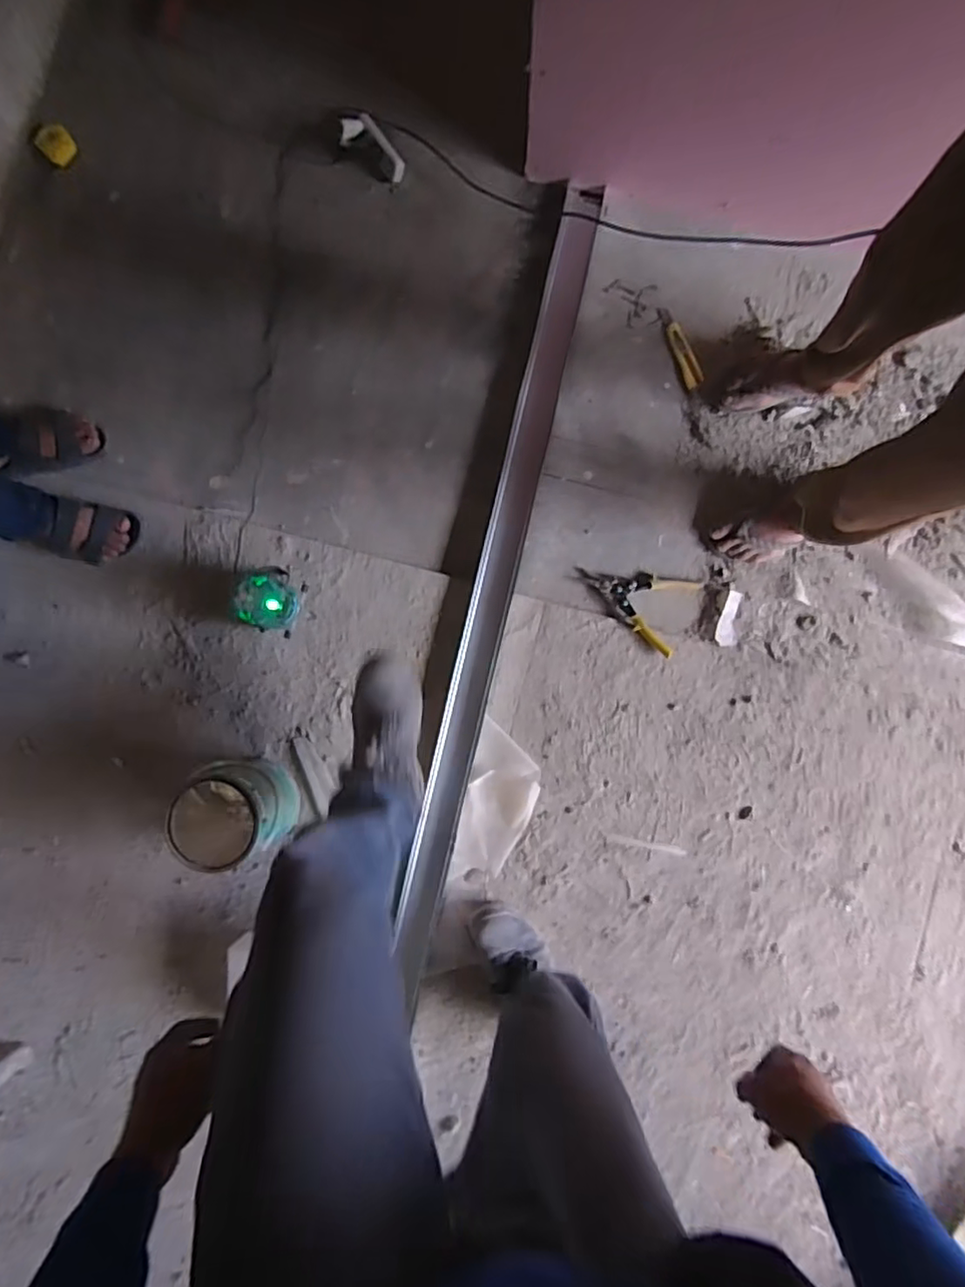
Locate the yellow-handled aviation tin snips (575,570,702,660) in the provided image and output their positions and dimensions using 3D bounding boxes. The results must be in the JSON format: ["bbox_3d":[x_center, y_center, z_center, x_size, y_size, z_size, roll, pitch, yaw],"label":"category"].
[{"bbox_3d":[0.295,-0.062,1.187,0.227,0.036,0.147,9,89,5],"label":"yellow-handled aviation tin snips"}]

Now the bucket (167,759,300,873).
[{"bbox_3d":[-0.434,0.293,1.102,0.154,0.175,0.165,0,87,2],"label":"bucket"}]

